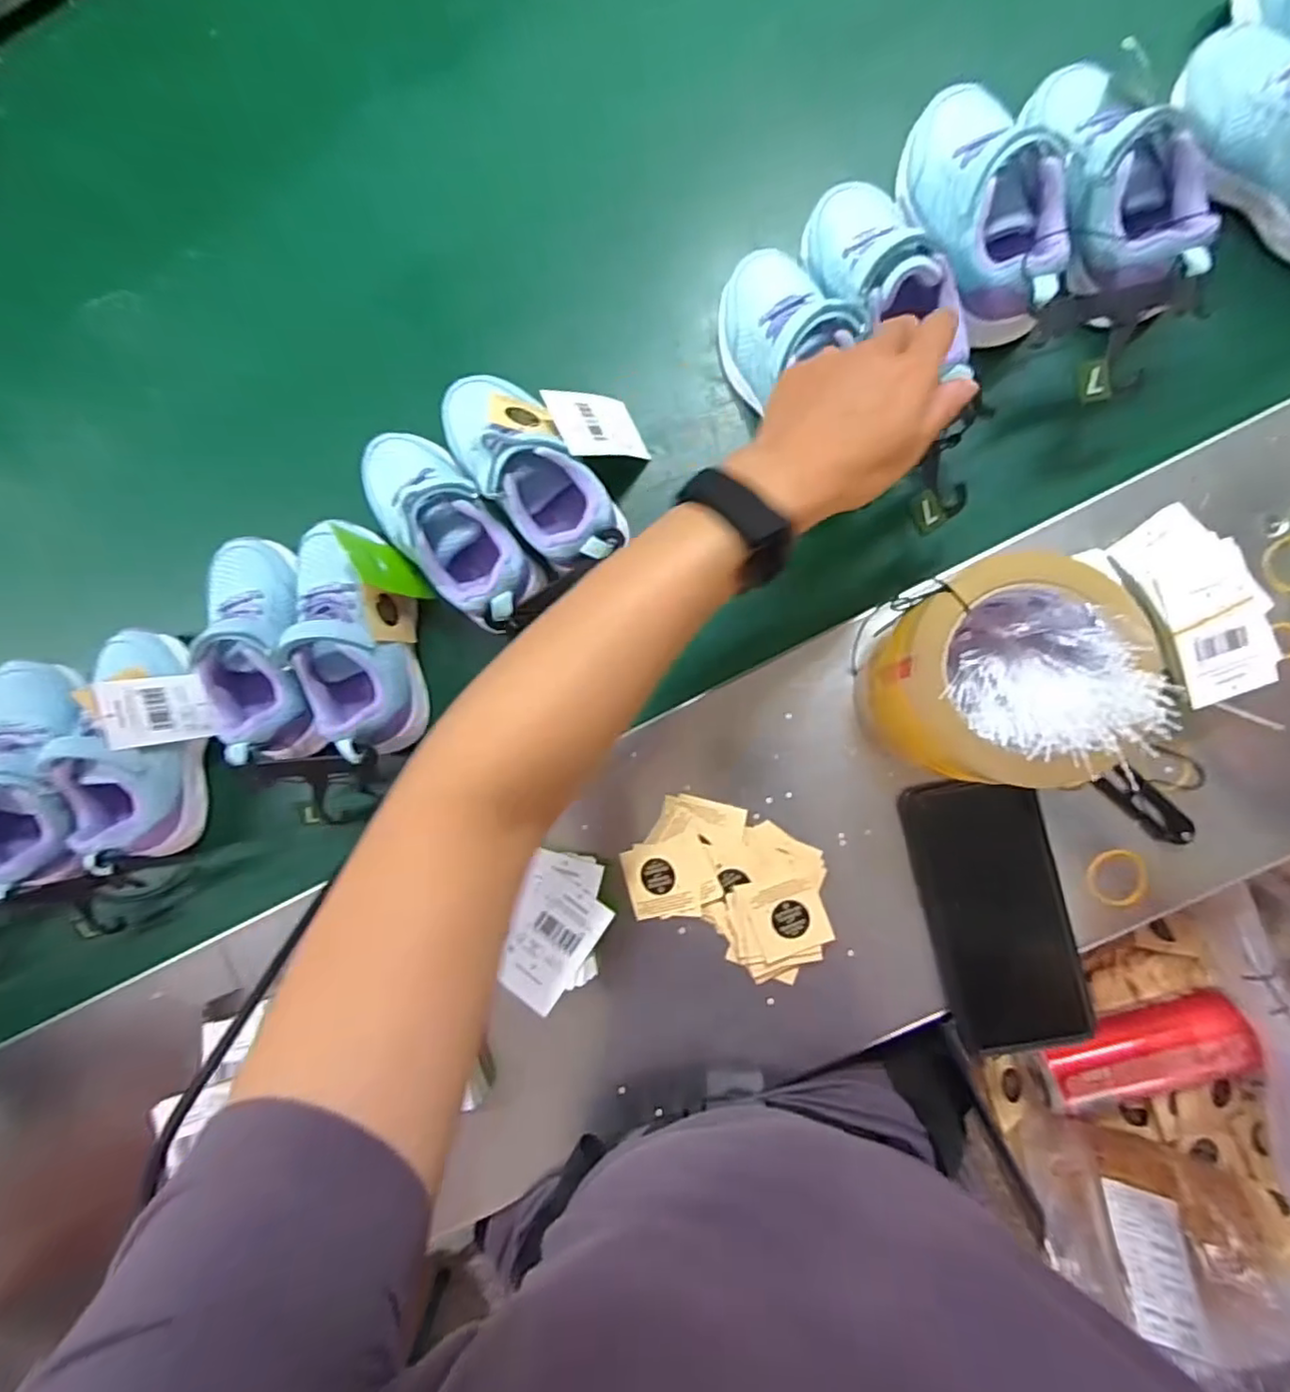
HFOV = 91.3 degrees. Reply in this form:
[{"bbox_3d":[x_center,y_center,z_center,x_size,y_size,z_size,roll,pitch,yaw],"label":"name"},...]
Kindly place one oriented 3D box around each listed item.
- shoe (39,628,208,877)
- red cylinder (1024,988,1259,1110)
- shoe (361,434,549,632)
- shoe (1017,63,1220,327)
[{"bbox_3d":[-0.364,0.036,0.450,0.062,0.073,0.164,0,88,10],"label":"shoe"},{"bbox_3d":[0.355,0.257,0.452,0.142,0.036,0.046,-21,85,8],"label":"red cylinder"},{"bbox_3d":[-0.136,-0.115,0.424,0.065,0.059,0.164,-43,82,6],"label":"shoe"},{"bbox_3d":[0.297,-0.321,0.400,0.079,0.066,0.180,-13,86,9],"label":"shoe"}]

